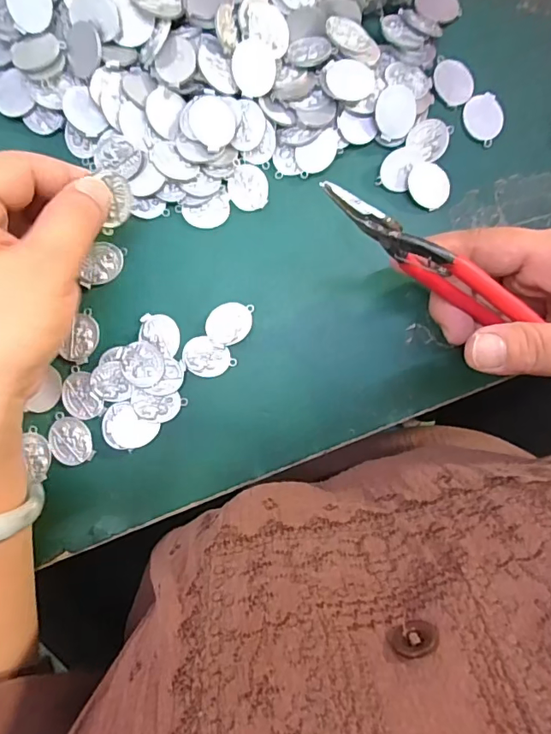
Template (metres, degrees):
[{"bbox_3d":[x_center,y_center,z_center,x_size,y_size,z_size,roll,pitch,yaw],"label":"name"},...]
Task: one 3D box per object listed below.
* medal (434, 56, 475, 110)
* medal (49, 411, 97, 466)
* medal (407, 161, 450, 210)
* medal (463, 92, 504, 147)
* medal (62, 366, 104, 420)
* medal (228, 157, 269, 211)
[{"bbox_3d":[0.097,-0.157,0.269,0.021,0.004,0.027,-35,91,-4],"label":"medal"},{"bbox_3d":[-0.108,0.038,0.257,0.020,0.004,0.028,-18,90,-4],"label":"medal"},{"bbox_3d":[0.084,-0.099,0.267,0.022,0.004,0.025,-35,91,-4],"label":"medal"},{"bbox_3d":[0.115,-0.136,0.268,0.020,0.004,0.027,-18,90,-4],"label":"medal"},{"bbox_3d":[-0.103,0.015,0.257,0.018,0.004,0.028,-25,90,-3],"label":"medal"},{"bbox_3d":[-0.015,-0.097,0.264,0.021,0.004,0.025,1,88,-4],"label":"medal"}]

